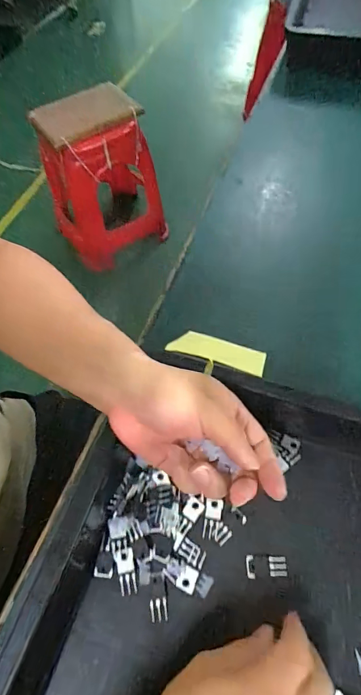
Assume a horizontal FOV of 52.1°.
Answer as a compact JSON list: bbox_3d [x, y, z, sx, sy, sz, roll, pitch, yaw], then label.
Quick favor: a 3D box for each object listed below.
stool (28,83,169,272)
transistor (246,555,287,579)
[{"bbox_3d":[-0.274,-0.566,1.265,0.337,0.409,0.350,-19,61,-8],"label":"stool"},{"bbox_3d":[0.075,0.190,0.321,0.035,0.004,0.017,-1,61,1],"label":"transistor"}]

